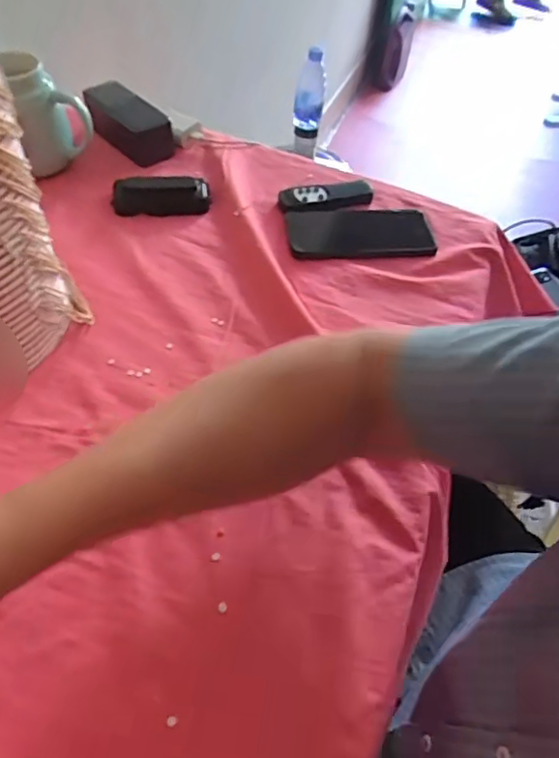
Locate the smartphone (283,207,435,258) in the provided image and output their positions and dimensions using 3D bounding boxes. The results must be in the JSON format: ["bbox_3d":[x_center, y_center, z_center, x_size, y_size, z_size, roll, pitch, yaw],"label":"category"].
[{"bbox_3d":[0.093,-0.170,0.650,0.171,0.013,0.090,-4,52,-9],"label":"smartphone"}]

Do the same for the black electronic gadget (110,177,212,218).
[{"bbox_3d":[-0.132,-0.210,0.650,0.105,0.024,0.037,-5,52,-9],"label":"black electronic gadget"}]

